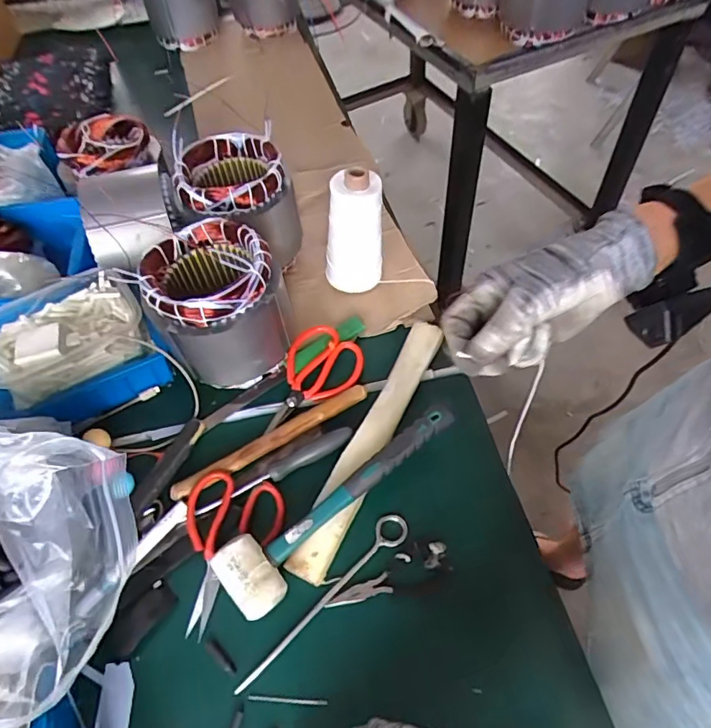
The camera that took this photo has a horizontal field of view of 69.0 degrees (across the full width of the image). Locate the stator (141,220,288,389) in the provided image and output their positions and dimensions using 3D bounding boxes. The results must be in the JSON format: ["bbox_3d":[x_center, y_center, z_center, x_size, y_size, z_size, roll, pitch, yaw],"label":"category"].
[{"bbox_3d":[-0.160,-0.068,0.623,0.144,0.164,0.130,-23,58,-13],"label":"stator"}]

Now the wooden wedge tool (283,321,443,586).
[{"bbox_3d":[0.022,0.082,0.594,0.043,0.036,0.338,22,60,16],"label":"wooden wedge tool"}]

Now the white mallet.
[{"bbox_3d":[-0.006,0.143,0.536,0.289,0.049,0.080,-31,60,-17],"label":"white mallet"}]

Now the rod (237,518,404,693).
[{"bbox_3d":[-0.033,0.232,0.523,0.222,0.008,0.033,-36,62,-20],"label":"rod"}]

